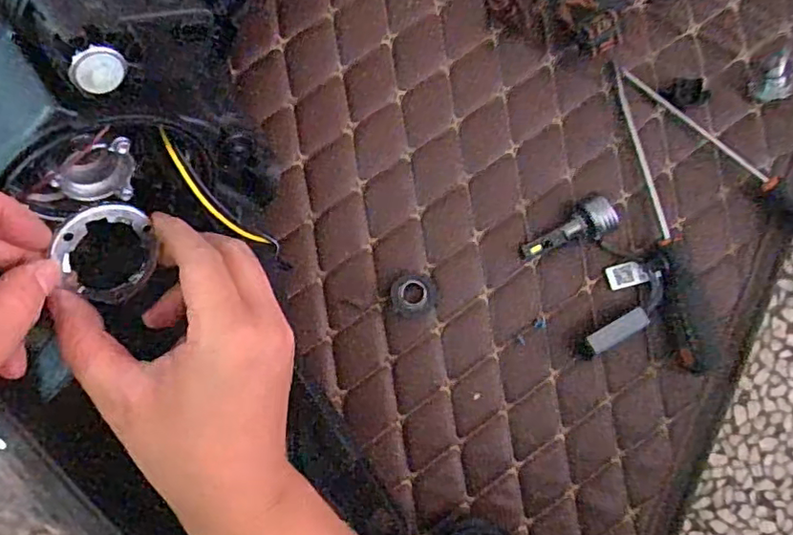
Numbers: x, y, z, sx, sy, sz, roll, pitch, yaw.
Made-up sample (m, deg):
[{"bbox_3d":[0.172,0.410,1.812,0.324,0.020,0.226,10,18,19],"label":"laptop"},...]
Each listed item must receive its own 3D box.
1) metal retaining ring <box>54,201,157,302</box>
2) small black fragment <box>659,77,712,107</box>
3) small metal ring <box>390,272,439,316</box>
[{"bbox_3d":[-0.138,-0.007,0.280,0.008,0.051,0.047,29,77,30],"label":"metal retaining ring"},{"bbox_3d":[0.235,-0.143,0.466,0.037,0.004,0.022,0,88,-5],"label":"small black fragment"},{"bbox_3d":[0.015,0.021,0.444,0.036,0.014,0.033,0,88,-5],"label":"small metal ring"}]

